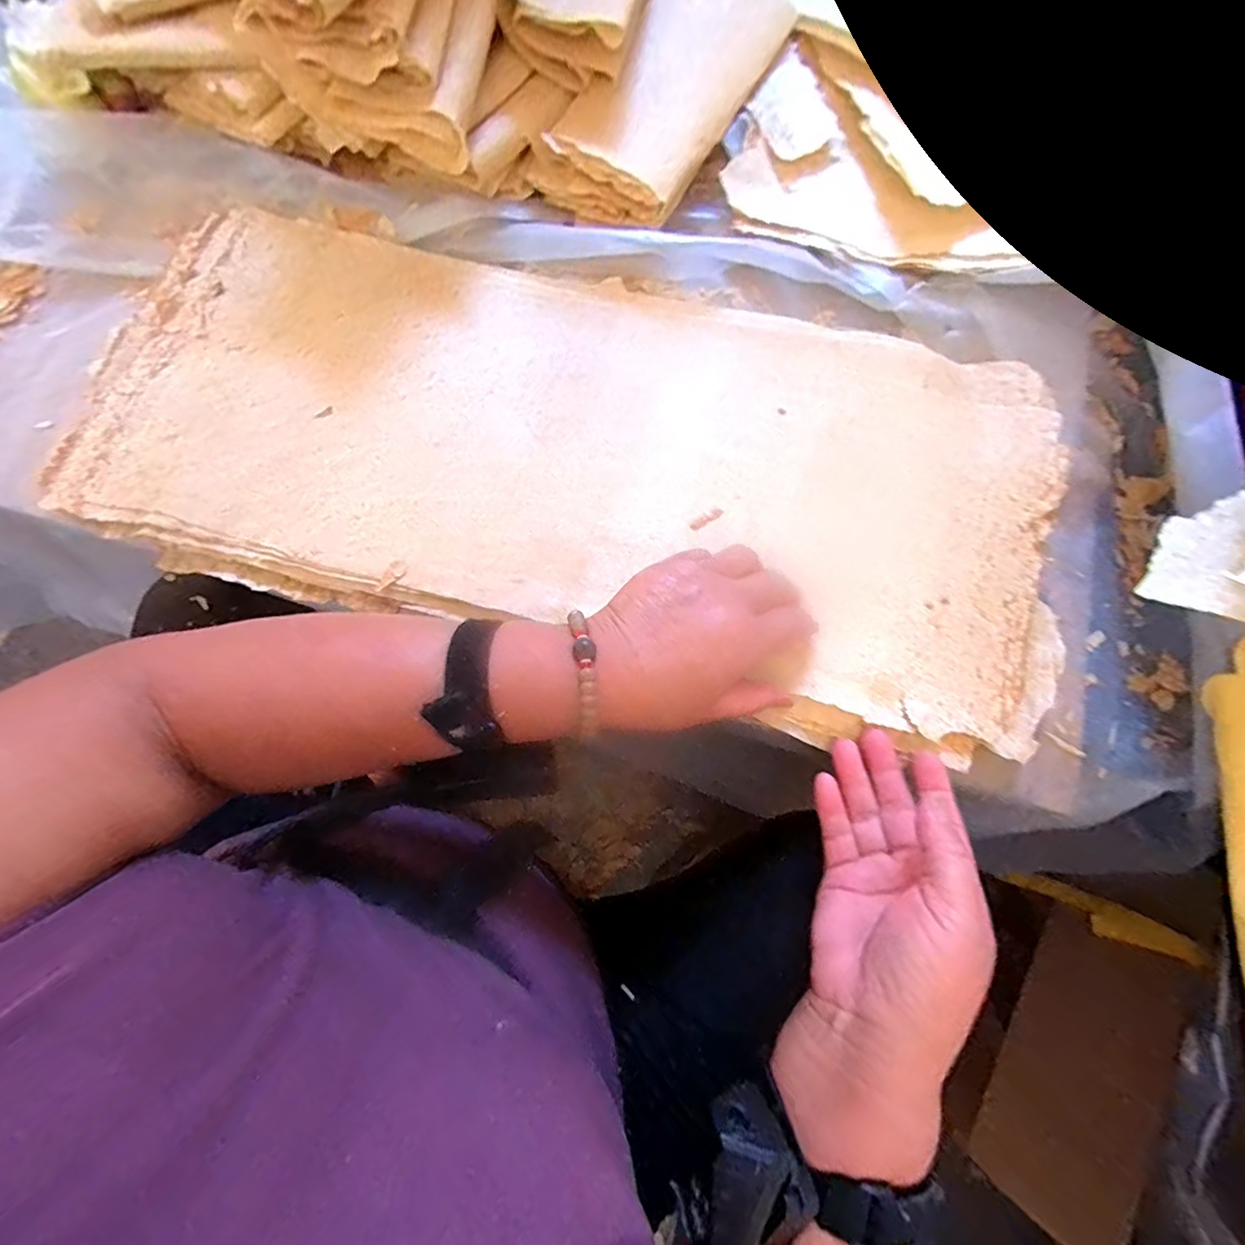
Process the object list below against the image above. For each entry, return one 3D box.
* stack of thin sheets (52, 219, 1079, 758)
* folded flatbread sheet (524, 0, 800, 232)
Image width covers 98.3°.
[{"bbox_3d":[-0.038,-0.125,0.394,0.688,0.024,0.299,13,77,3],"label":"stack of thin sheets"},{"bbox_3d":[0.039,-0.455,0.451,0.123,0.035,0.283,30,79,6],"label":"folded flatbread sheet"}]

